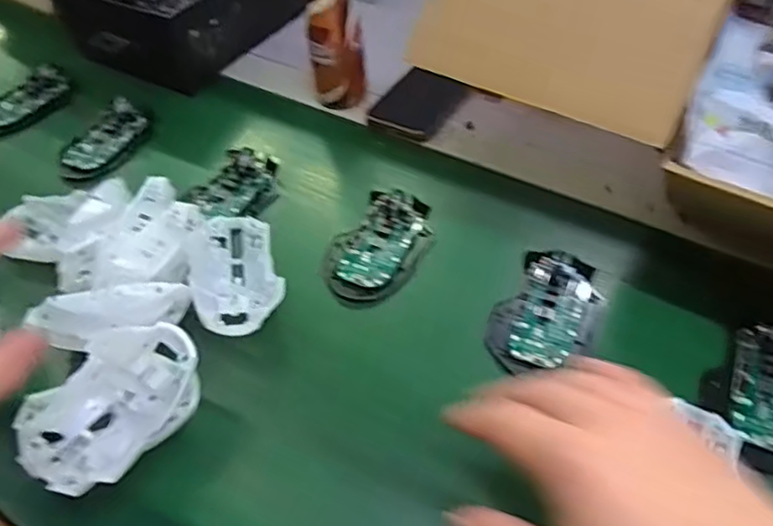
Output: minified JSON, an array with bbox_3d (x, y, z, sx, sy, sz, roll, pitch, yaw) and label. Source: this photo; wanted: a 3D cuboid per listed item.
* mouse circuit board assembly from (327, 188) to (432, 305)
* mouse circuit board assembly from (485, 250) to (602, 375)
[{"bbox_3d":[-0.008,-0.016,0.535,0.074,0.027,0.116,20,54,19],"label":"mouse circuit board assembly"},{"bbox_3d":[0.124,0.037,0.484,0.071,0.023,0.115,20,55,20],"label":"mouse circuit board assembly"}]

